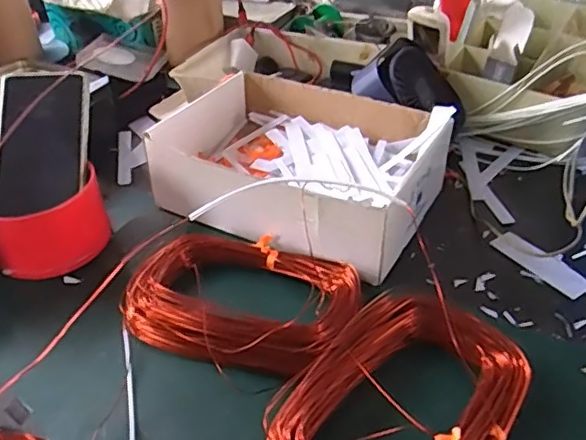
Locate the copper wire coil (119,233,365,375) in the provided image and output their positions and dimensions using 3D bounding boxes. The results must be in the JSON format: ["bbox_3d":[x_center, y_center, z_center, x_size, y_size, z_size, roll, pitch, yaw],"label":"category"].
[{"bbox_3d":[-0.037,0.058,0.456,0.170,0.029,0.120,14,42,19],"label":"copper wire coil"}]

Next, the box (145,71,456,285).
[{"bbox_3d":[0.007,-0.058,0.569,0.249,0.071,0.197,16,42,21],"label":"box"}]

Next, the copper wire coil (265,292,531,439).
[{"bbox_3d":[0.071,0.119,0.379,0.120,0.029,0.184,29,48,32],"label":"copper wire coil"}]

